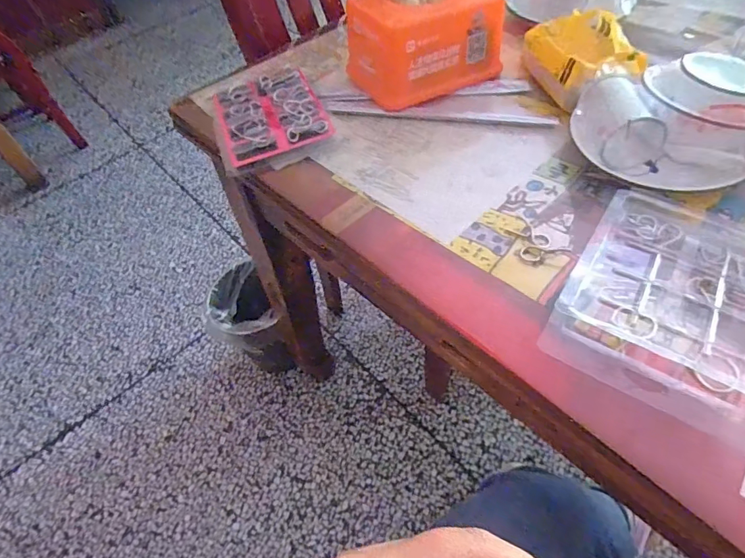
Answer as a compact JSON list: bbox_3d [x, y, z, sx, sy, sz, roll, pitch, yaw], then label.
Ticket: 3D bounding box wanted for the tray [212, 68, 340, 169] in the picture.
[{"bbox_3d":[-0.117,-0.187,0.513,0.110,0.024,0.143,-21,52,-11],"label":"tray"}]

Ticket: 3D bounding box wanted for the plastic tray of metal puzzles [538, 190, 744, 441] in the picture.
[{"bbox_3d":[0.223,0.004,0.328,0.137,0.018,0.180,24,57,23],"label":"plastic tray of metal puzzles"}]

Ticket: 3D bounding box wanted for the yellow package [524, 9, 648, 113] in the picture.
[{"bbox_3d":[0.230,-0.244,0.488,0.093,0.053,0.124,-11,51,-4],"label":"yellow package"}]

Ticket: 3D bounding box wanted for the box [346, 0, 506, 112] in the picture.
[{"bbox_3d":[0.059,-0.270,0.505,0.160,0.115,0.093,-19,52,-10],"label":"box"}]

